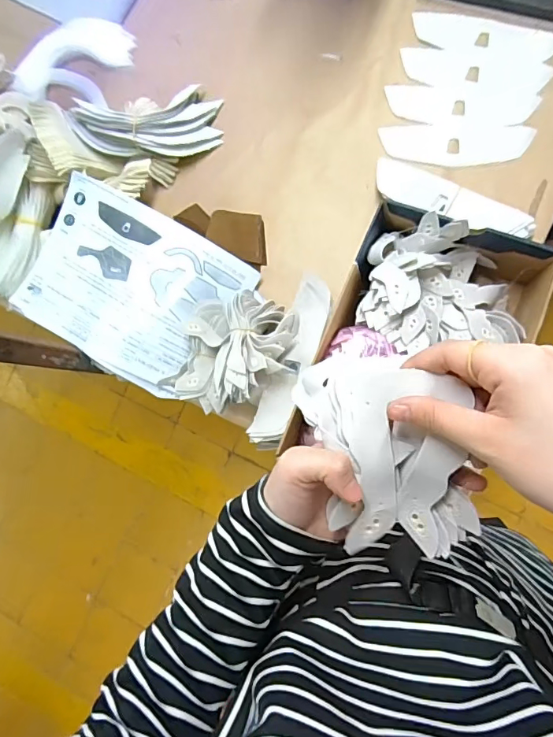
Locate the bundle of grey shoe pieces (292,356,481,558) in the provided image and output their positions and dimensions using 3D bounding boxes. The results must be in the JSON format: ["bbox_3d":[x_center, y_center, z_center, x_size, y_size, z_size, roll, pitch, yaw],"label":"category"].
[{"bbox_3d":[0.072,0.052,0.312,0.093,0.050,0.135,-5,107,13],"label":"bundle of grey shoe pieces"}]

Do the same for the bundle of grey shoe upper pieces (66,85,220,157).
[{"bbox_3d":[-0.185,-0.358,0.694,0.209,0.057,0.107,-6,85,-7],"label":"bundle of grey shoe upper pieces"}]

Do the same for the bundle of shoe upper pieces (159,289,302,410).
[{"bbox_3d":[-0.064,-0.025,0.623,0.191,0.071,0.141,-19,82,8],"label":"bundle of shoe upper pieces"}]

